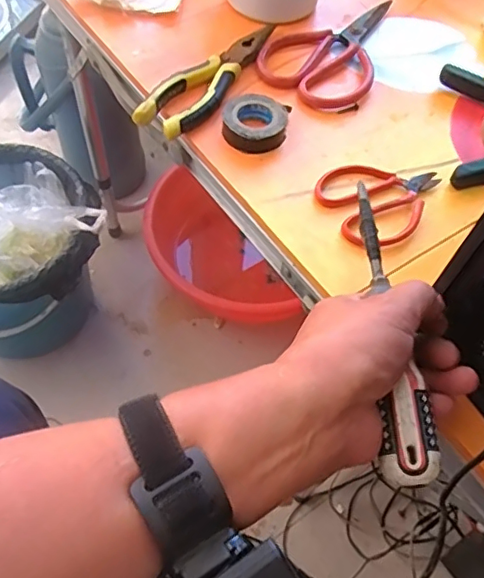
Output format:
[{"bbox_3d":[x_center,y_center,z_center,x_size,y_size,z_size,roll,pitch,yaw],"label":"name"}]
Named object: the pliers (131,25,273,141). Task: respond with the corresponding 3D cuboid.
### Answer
[{"bbox_3d":[-0.024,-0.191,0.499,0.045,0.016,0.168,33,62,16],"label":"pliers"}]

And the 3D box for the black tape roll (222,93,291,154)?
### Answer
[{"bbox_3d":[0.012,-0.140,0.472,0.053,0.020,0.053,2,58,-3],"label":"black tape roll"}]

